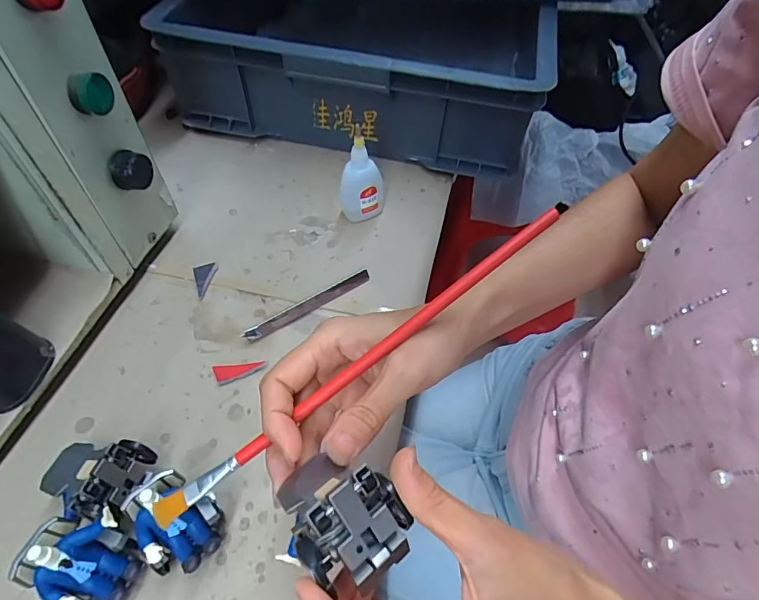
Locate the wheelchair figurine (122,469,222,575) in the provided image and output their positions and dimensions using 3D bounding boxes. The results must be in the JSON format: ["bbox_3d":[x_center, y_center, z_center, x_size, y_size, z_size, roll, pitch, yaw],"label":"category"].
[{"bbox_3d":[-0.121,0.136,0.283,0.046,0.063,0.049,-23,58,-18],"label":"wheelchair figurine"}]

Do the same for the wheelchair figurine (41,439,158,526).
[{"bbox_3d":[-0.188,0.116,0.303,0.062,0.050,0.051,11,54,6],"label":"wheelchair figurine"}]

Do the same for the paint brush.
[{"bbox_3d":[-0.008,0.030,0.241,0.261,0.005,0.011,-38,62,-3],"label":"paint brush"}]

